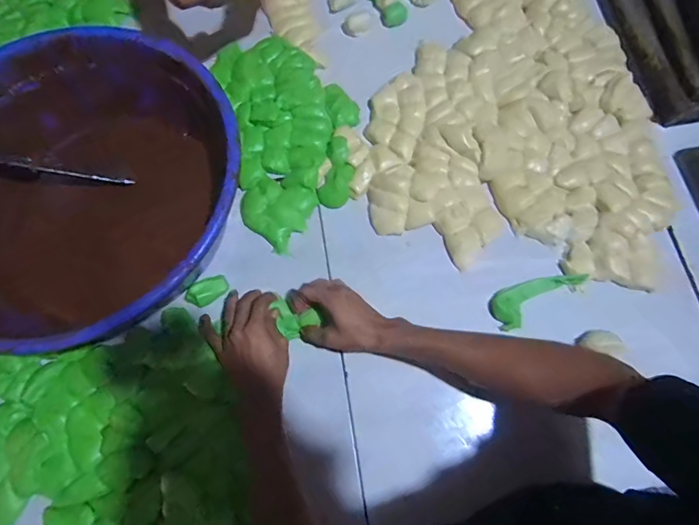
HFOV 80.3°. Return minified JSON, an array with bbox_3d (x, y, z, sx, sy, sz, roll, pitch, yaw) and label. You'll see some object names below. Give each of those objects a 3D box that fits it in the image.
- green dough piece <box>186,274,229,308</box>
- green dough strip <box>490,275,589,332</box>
[{"bbox_3d":[-0.196,0.040,0.573,0.055,0.014,0.035,-26,73,-7],"label":"green dough piece"},{"bbox_3d":[0.252,0.040,0.569,0.126,0.026,0.052,-34,74,-9],"label":"green dough strip"}]

